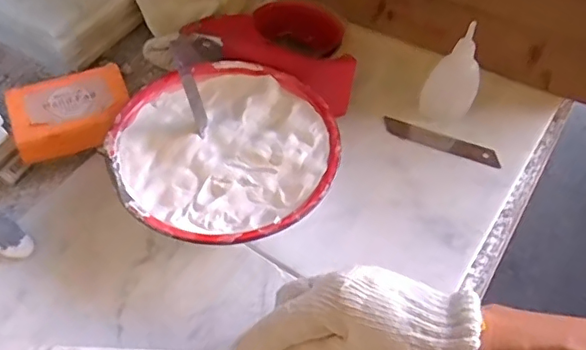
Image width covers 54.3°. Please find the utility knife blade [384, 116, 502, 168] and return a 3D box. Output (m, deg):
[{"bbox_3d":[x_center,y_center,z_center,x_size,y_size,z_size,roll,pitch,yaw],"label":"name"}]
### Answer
[{"bbox_3d":[0.127,-0.029,0.492,0.100,0.007,0.019,18,56,14],"label":"utility knife blade"}]

